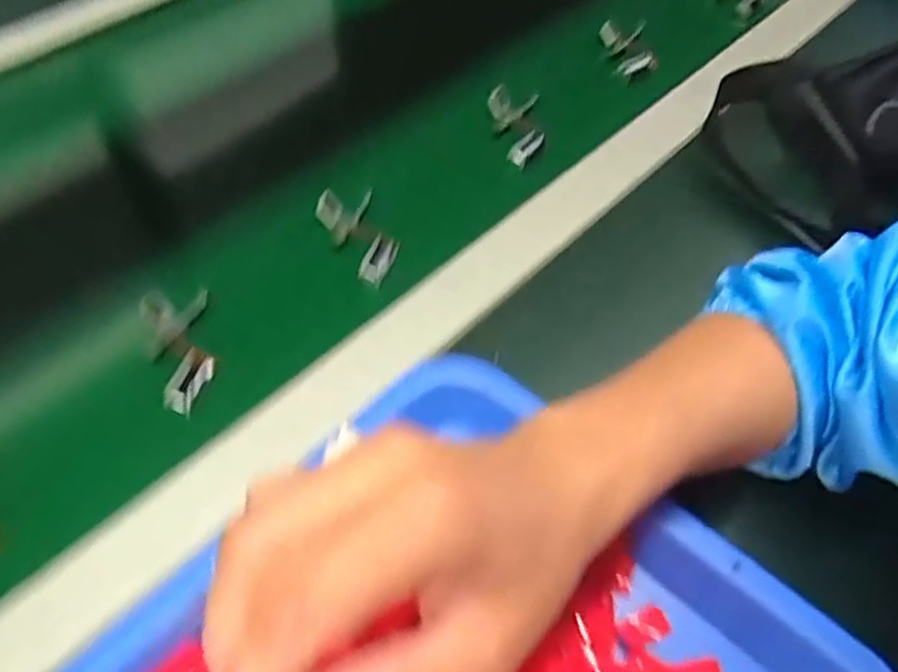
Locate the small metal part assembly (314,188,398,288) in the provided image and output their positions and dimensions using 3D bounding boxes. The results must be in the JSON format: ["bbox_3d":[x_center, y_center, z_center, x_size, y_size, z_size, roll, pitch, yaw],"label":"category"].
[{"bbox_3d":[-0.054,-0.063,0.442,0.030,0.026,0.076,-27,58,-19],"label":"small metal part assembly"}]

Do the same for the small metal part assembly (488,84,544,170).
[{"bbox_3d":[0.053,-0.156,0.511,0.034,0.020,0.074,-8,54,-6],"label":"small metal part assembly"}]

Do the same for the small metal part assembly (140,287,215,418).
[{"bbox_3d":[-0.152,0.009,0.391,0.036,0.017,0.080,-12,55,-10],"label":"small metal part assembly"}]

